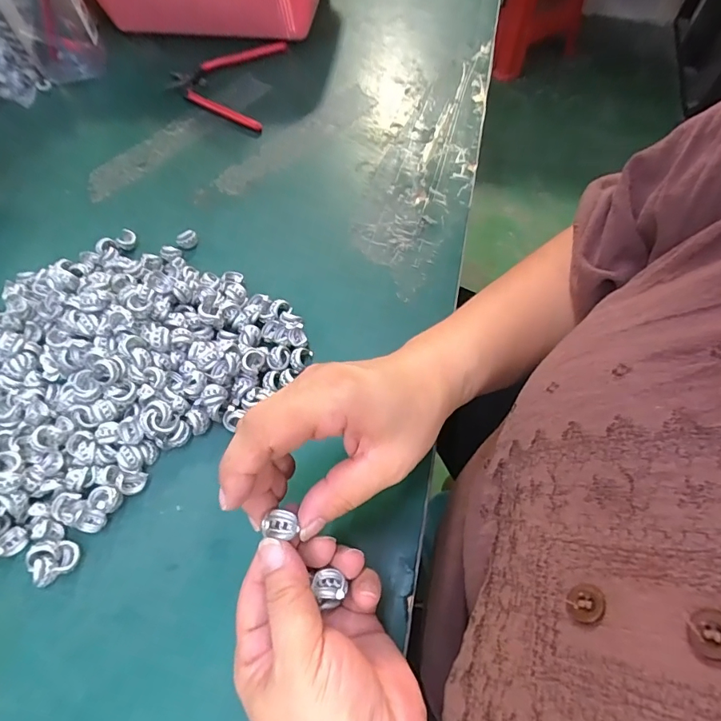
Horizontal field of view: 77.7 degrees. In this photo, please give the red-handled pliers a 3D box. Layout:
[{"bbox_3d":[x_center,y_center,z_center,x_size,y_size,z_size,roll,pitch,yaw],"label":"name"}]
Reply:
[{"bbox_3d":[-0.157,-0.313,0.504,0.122,0.012,0.147,5,62,3],"label":"red-handled pliers"}]

